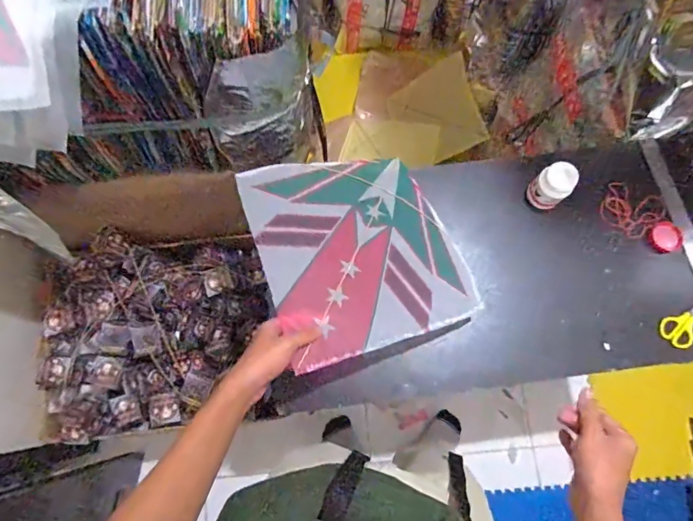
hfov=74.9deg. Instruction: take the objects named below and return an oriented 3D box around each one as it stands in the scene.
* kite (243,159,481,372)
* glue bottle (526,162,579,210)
[{"bbox_3d":[0.024,-0.027,0.716,0.320,0.018,0.329,-10,64,-26],"label":"kite"},{"bbox_3d":[0.356,-0.129,0.786,0.057,0.076,0.056,0,74,0],"label":"glue bottle"}]

